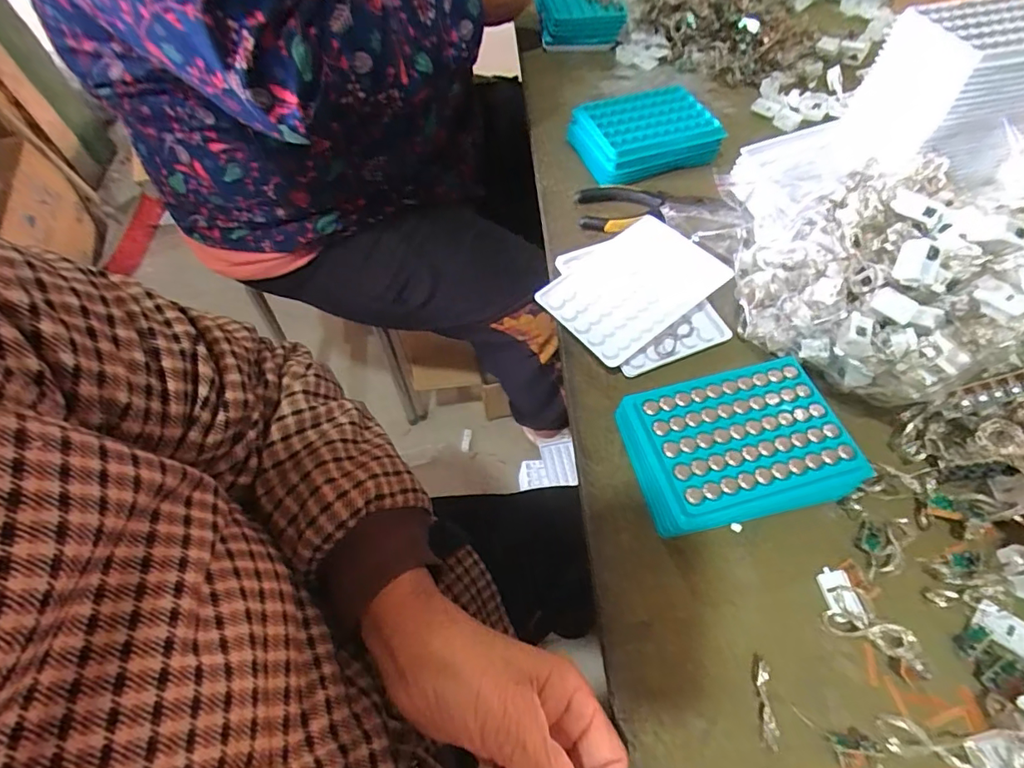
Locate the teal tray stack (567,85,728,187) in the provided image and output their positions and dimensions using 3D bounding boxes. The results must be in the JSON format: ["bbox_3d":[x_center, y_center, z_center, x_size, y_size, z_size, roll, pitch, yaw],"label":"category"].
[{"bbox_3d":[0.131,-0.256,0.514,0.133,0.037,0.092,-15,58,-8],"label":"teal tray stack"}]

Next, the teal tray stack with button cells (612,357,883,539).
[{"bbox_3d":[0.144,0.040,0.334,0.136,0.029,0.092,-11,58,-6],"label":"teal tray stack with button cells"}]

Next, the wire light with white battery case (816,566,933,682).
[{"bbox_3d":[0.199,0.137,0.284,0.028,0.018,0.063,-27,48,-15],"label":"wire light with white battery case"}]

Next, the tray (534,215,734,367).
[{"bbox_3d":[0.096,-0.080,0.403,0.128,0.009,0.095,-36,59,-11],"label":"tray"}]

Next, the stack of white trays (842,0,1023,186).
[{"bbox_3d":[0.407,-0.265,0.459,0.147,0.110,0.109,-9,58,-4],"label":"stack of white trays"}]

